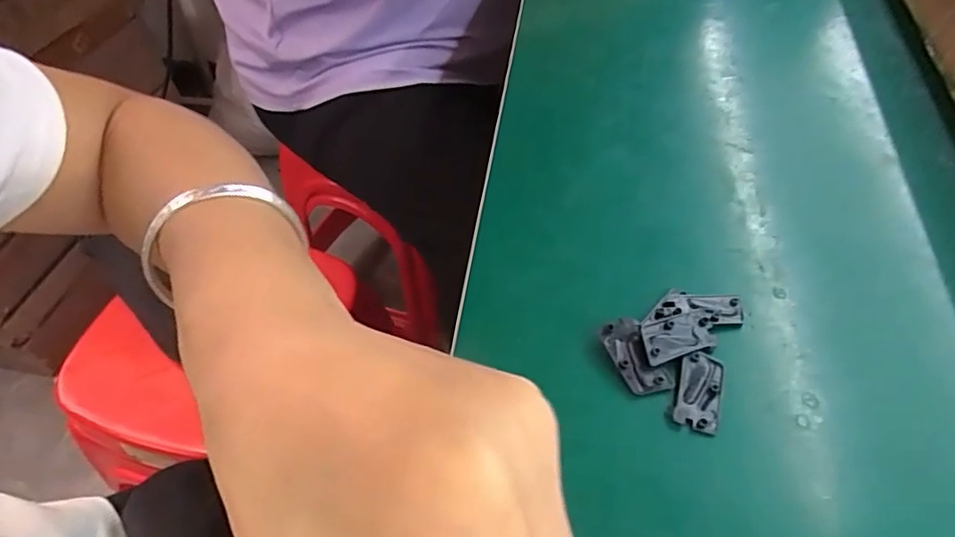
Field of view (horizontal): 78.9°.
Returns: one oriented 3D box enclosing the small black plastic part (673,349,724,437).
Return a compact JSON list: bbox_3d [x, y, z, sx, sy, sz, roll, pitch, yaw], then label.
[{"bbox_3d":[0.087,0.048,0.226,0.016,0.004,0.032,15,51,15],"label":"small black plastic part"}]

